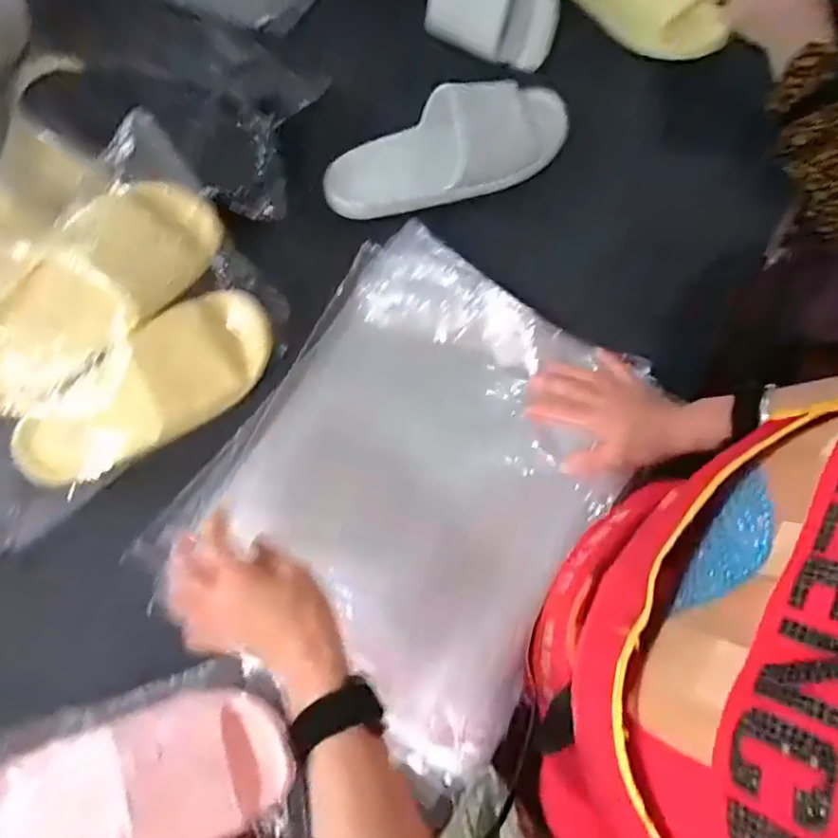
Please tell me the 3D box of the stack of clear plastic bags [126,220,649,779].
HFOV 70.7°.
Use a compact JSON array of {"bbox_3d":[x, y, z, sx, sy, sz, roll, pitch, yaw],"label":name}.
[{"bbox_3d":[0.001,0.061,0.558,0.328,0.089,0.405,32,77,10],"label":"stack of clear plastic bags"}]

